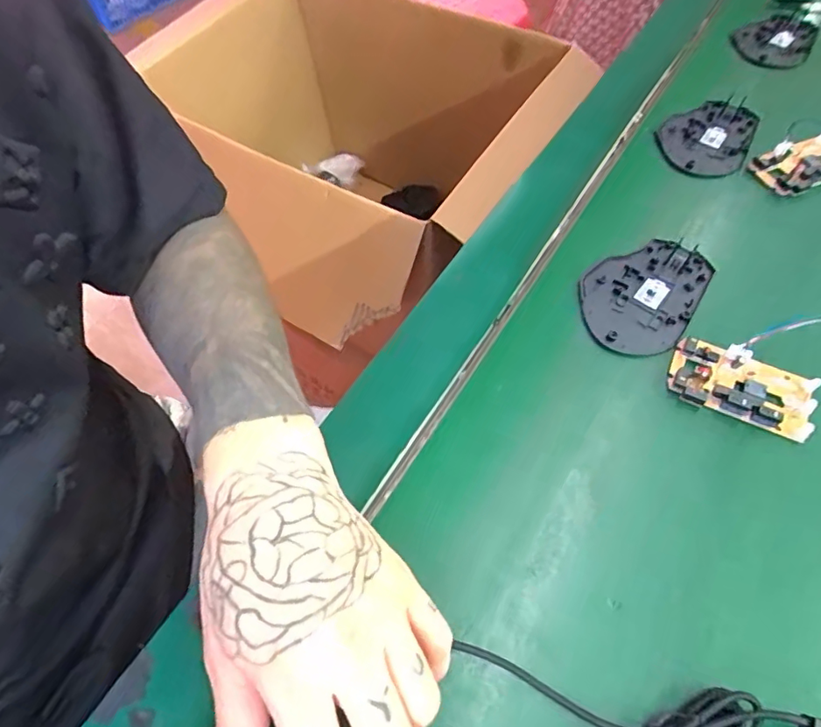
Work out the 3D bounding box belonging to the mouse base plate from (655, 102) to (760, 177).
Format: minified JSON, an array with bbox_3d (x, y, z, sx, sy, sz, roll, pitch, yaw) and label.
[{"bbox_3d":[0.257,-0.199,0.455,0.072,0.008,0.106,27,61,18],"label":"mouse base plate"}]

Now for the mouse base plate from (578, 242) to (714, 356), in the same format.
[{"bbox_3d":[0.161,-0.049,0.363,0.071,0.008,0.107,34,64,20],"label":"mouse base plate"}]

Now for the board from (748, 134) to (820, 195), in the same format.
[{"bbox_3d":[0.322,-0.163,0.428,0.082,0.014,0.046,-21,58,-12],"label":"board"}]

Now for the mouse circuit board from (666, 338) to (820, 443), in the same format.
[{"bbox_3d":[0.202,0.013,0.319,0.080,0.013,0.045,18,59,11],"label":"mouse circuit board"}]

